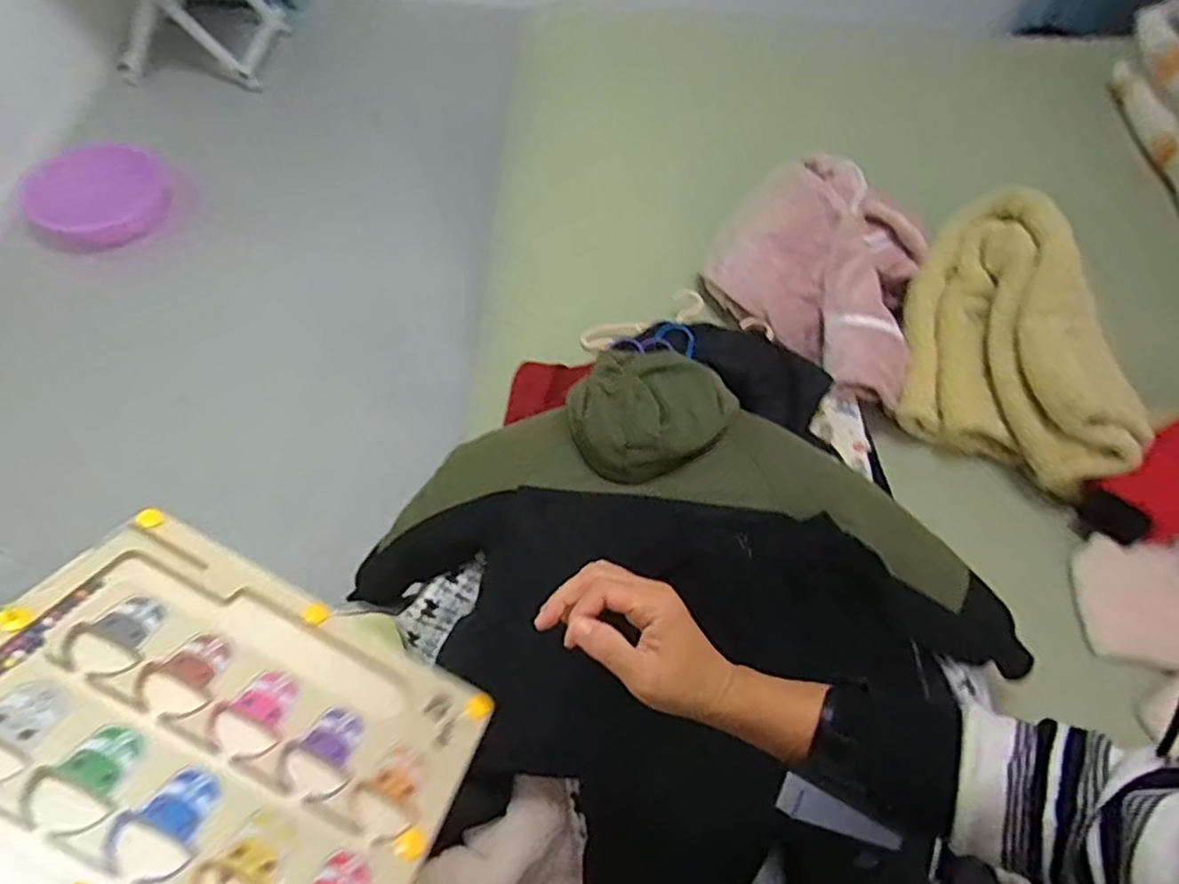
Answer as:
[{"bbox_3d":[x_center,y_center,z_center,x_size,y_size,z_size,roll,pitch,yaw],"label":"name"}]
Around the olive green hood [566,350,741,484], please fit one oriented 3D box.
[{"bbox_3d":[0.078,-0.052,0.850,0.209,0.052,0.166,-29,66,-19],"label":"olive green hood"}]

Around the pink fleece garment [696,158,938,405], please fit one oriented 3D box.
[{"bbox_3d":[0.384,-0.278,1.084,0.355,0.151,0.302,32,63,14],"label":"pink fleece garment"}]

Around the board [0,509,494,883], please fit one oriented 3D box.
[{"bbox_3d":[-0.226,0.178,0.419,0.287,0.010,0.214,31,34,-1],"label":"board"}]

